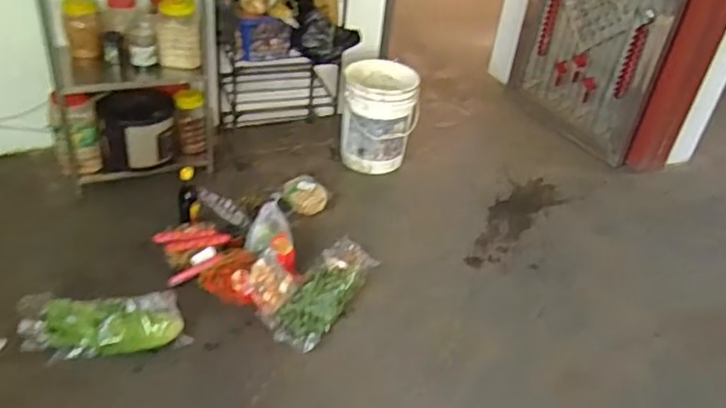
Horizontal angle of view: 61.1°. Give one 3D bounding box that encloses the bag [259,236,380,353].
[{"bbox_3d":[-0.124,0.259,1.861,0.167,0.095,0.471,19,37,16],"label":"bag"}]

